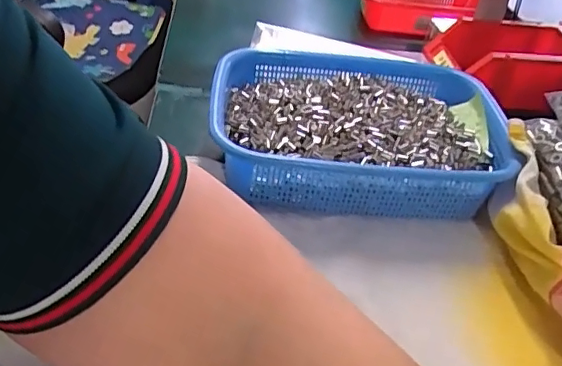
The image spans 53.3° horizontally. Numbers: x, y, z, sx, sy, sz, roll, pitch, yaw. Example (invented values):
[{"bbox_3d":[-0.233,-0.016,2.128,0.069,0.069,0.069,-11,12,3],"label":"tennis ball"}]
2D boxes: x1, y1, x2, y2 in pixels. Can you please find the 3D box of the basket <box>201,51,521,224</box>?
[{"bbox_3d":[0.077,-0.050,0.573,0.288,0.072,0.213,5,38,-2],"label":"basket"}]

